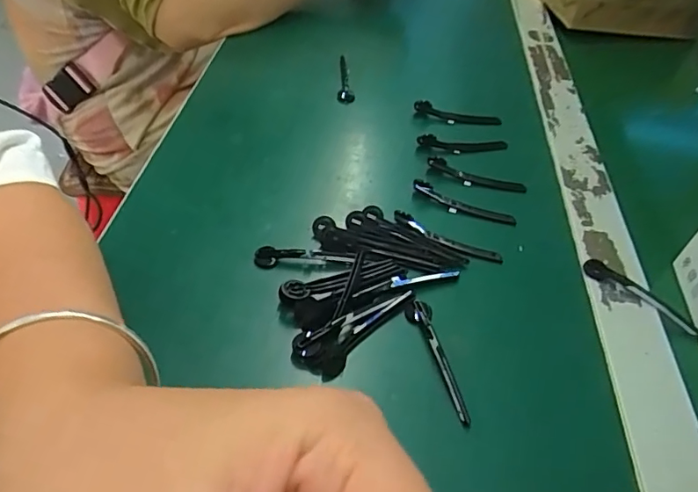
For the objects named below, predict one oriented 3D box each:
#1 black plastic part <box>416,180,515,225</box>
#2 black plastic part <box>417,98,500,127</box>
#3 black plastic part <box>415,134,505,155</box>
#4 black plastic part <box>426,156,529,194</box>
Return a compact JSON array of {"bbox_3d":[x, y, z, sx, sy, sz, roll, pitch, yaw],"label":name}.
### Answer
[{"bbox_3d":[0.079,-0.029,0.359,0.073,0.011,0.010,20,47,14],"label":"black plastic part"},{"bbox_3d":[0.091,-0.109,0.439,0.073,0.018,0.010,9,46,3],"label":"black plastic part"},{"bbox_3d":[0.090,-0.080,0.410,0.072,0.015,0.009,0,46,-6],"label":"black plastic part"},{"bbox_3d":[0.093,-0.050,0.382,0.073,0.008,0.013,16,47,10],"label":"black plastic part"}]

